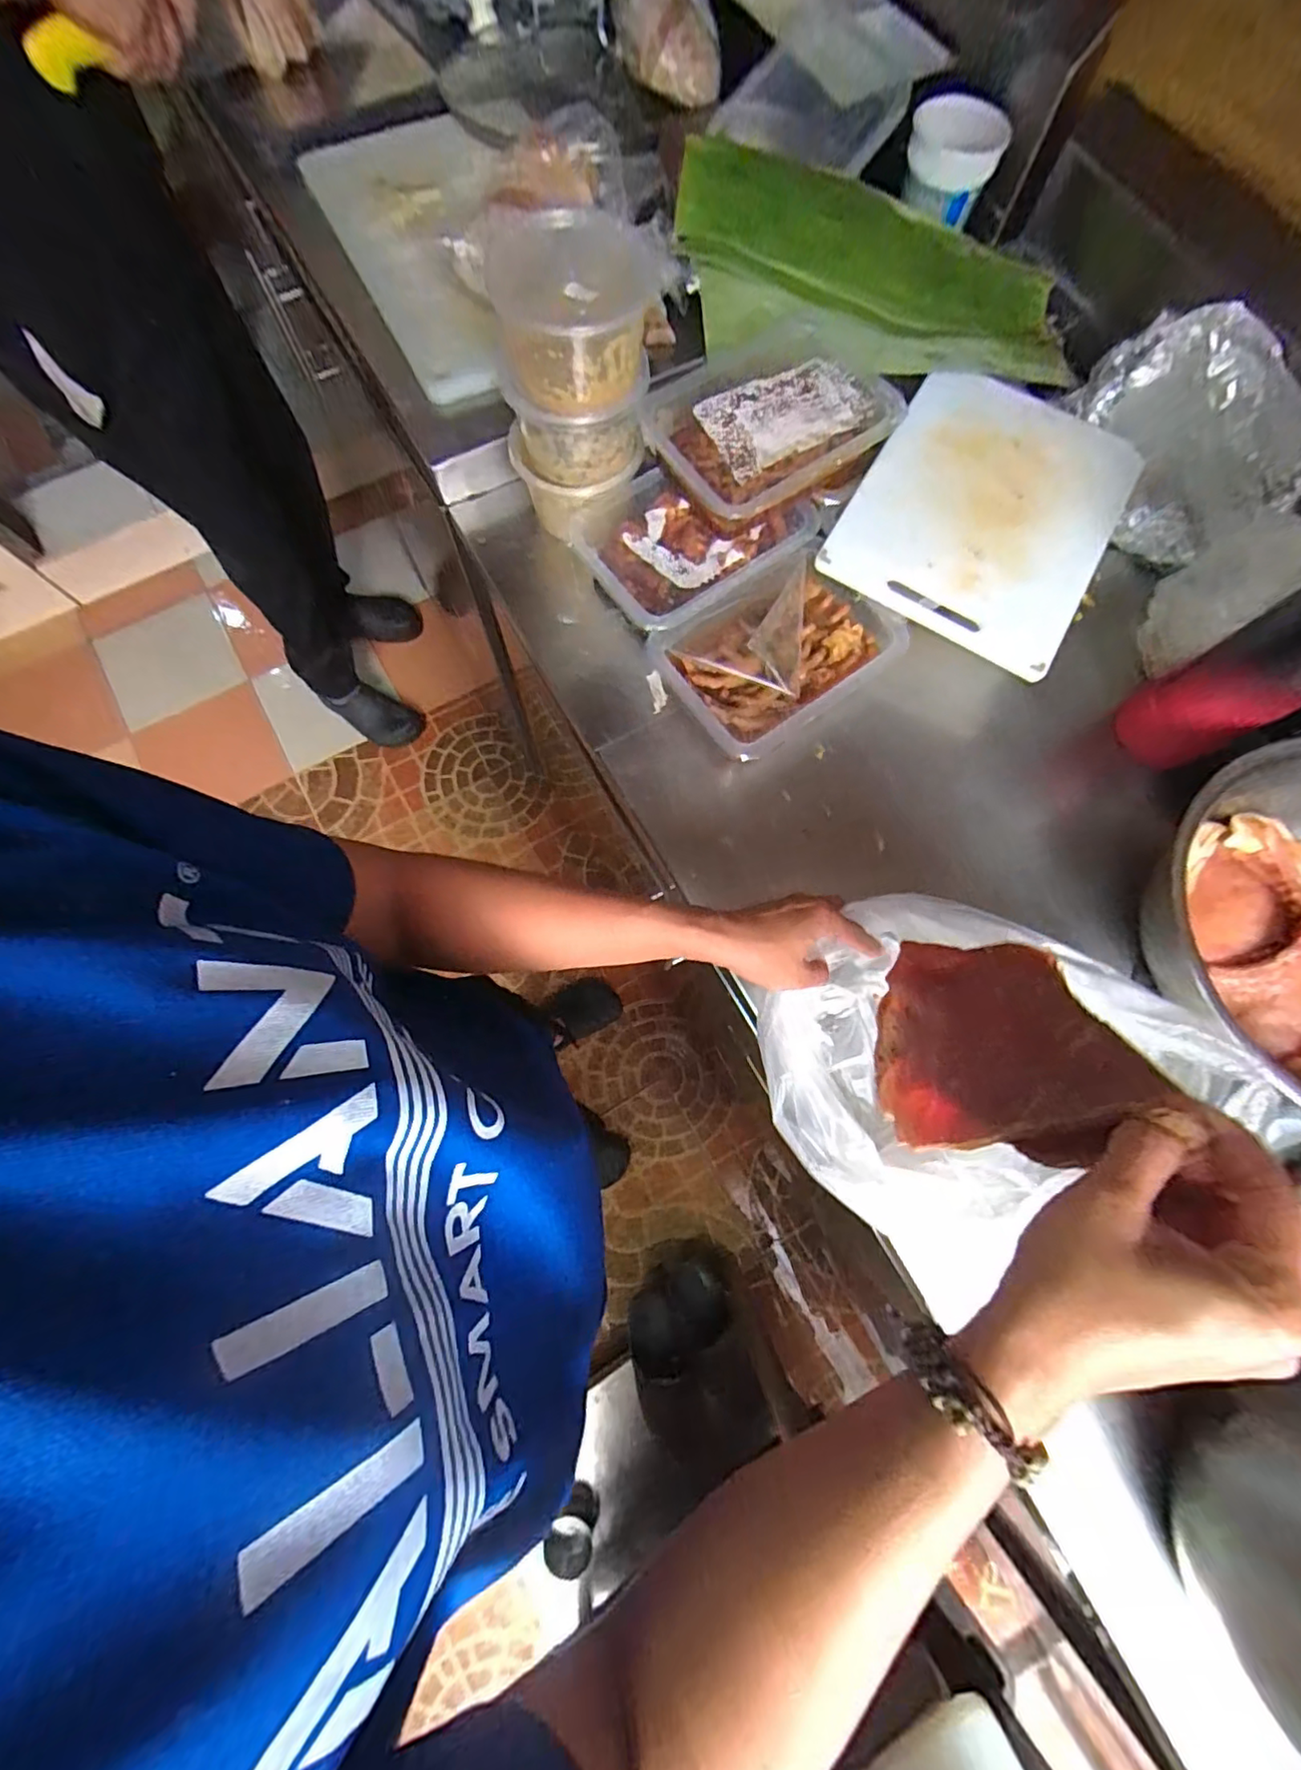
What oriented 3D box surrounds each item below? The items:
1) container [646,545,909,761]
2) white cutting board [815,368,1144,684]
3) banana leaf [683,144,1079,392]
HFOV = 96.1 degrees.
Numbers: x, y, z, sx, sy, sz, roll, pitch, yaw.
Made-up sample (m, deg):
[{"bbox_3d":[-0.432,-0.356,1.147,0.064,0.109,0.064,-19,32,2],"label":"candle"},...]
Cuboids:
[{"bbox_3d":[0.112,-0.198,0.516,0.193,0.049,0.135,-35,80,-9],"label":"container"},{"bbox_3d":[0.305,-0.344,0.522,0.214,0.015,0.278,31,78,6],"label":"white cutting board"},{"bbox_3d":[0.218,-0.578,0.552,0.382,0.081,0.193,-7,77,-3],"label":"banana leaf"}]

